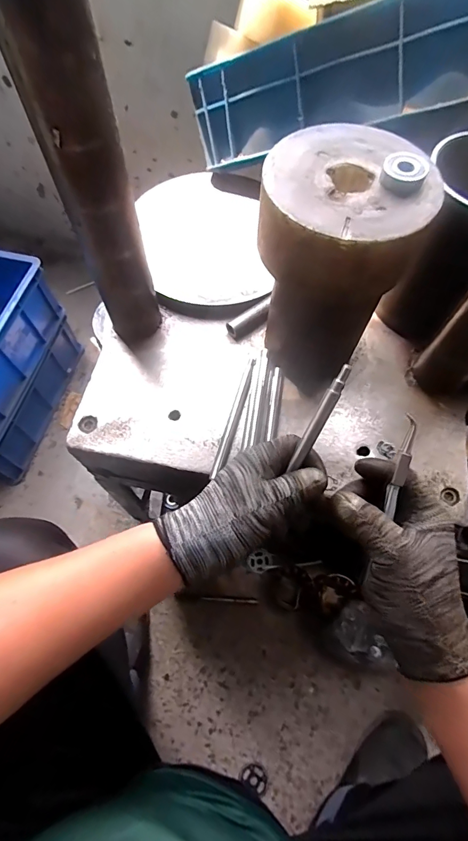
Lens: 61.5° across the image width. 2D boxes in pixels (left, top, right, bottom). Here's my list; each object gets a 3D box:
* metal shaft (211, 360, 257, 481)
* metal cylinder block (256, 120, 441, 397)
[{"bbox_3d":[0.002,-0.007,0.467,0.013,0.008,0.155,15,65,6],"label":"metal shaft"},{"bbox_3d":[0.095,-0.156,0.409,0.138,0.203,0.147,20,66,8],"label":"metal cylinder block"}]

